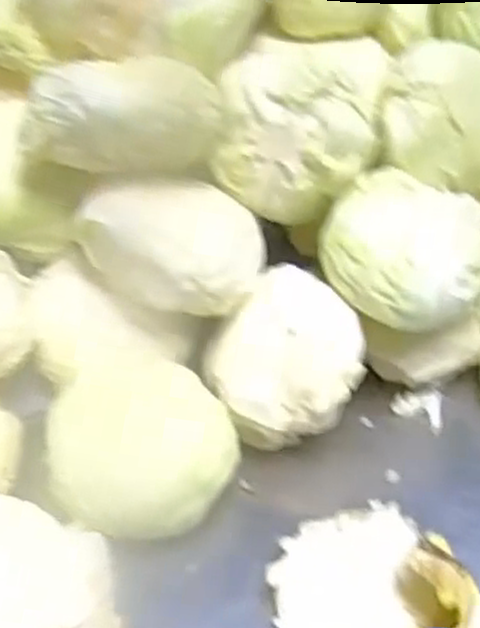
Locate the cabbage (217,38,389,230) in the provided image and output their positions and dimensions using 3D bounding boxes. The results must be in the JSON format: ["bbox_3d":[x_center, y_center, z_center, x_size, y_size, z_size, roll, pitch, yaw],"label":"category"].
[{"bbox_3d":[0.063,-0.179,0.708,0.142,0.137,0.135,16,50,16],"label":"cabbage"}]

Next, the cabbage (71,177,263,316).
[{"bbox_3d":[-0.056,-0.065,0.674,0.141,0.088,0.117,21,51,19],"label":"cabbage"}]

